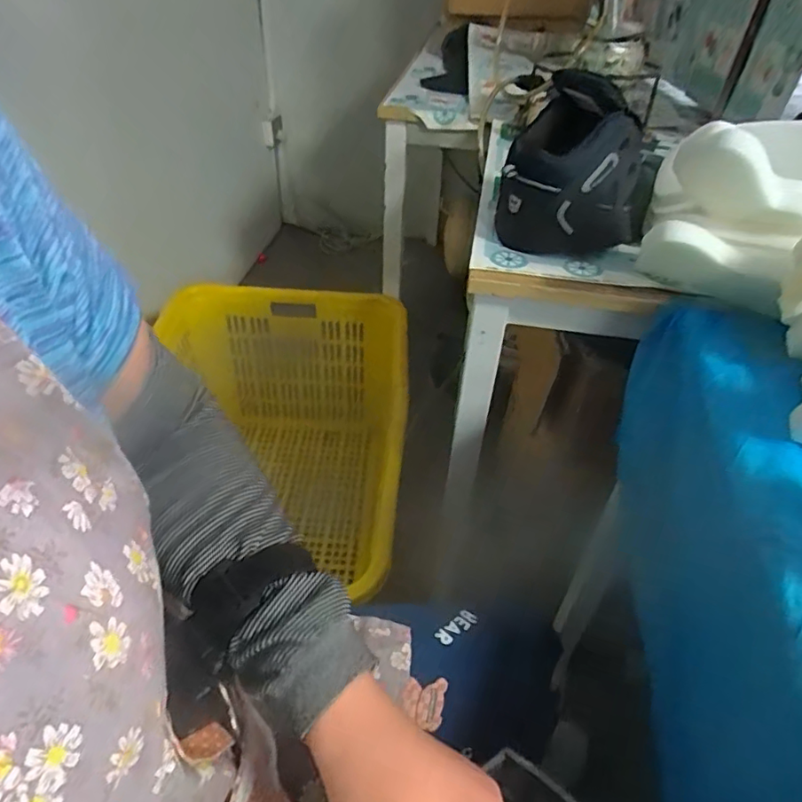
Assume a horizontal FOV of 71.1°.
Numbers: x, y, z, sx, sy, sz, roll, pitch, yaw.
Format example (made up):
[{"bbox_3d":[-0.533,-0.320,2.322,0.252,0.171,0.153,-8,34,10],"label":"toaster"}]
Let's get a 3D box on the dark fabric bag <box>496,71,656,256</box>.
[{"bbox_3d":[0.195,-0.249,0.611,0.157,0.152,0.115,15,44,13],"label":"dark fabric bag"}]

